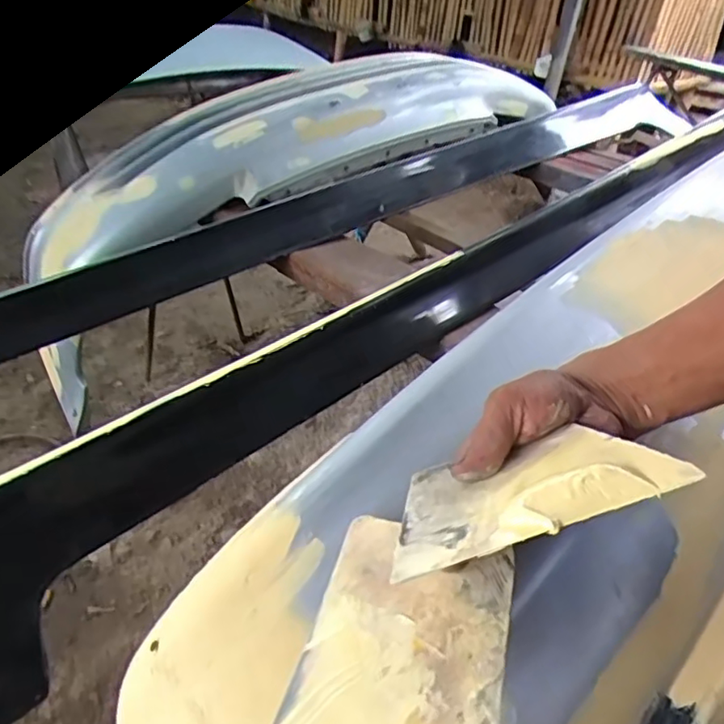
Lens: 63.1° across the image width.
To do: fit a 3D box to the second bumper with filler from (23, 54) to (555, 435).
[{"bbox_3d":[-0.129,-0.454,1.371,1.379,0.382,0.324,-27,42,-8],"label":"second bumper with filler"}]

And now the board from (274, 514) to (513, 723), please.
[{"bbox_3d":[0.017,0.126,0.272,0.095,0.004,0.143,-9,28,23],"label":"board"}]

